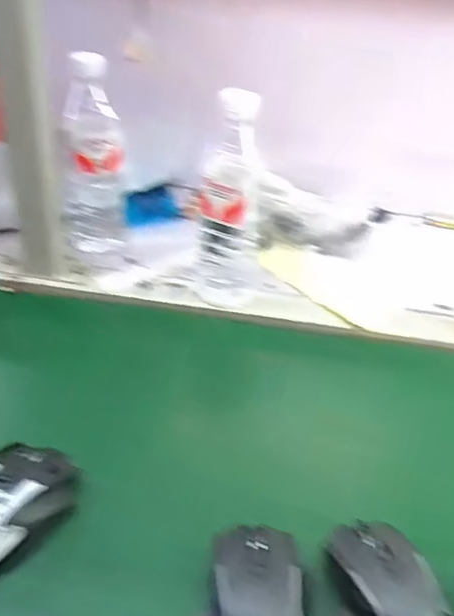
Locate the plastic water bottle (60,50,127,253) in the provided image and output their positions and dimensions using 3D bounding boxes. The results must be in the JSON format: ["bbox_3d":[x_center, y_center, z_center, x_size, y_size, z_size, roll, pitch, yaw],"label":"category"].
[{"bbox_3d":[-0.156,-0.169,0.743,0.075,0.216,0.058,-3,37,-8],"label":"plastic water bottle"}]

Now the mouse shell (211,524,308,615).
[{"bbox_3d":[0.021,0.187,0.427,0.060,0.028,0.114,4,37,2],"label":"mouse shell"}]

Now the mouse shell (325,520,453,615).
[{"bbox_3d":[0.110,0.196,0.438,0.066,0.038,0.114,-10,38,-16],"label":"mouse shell"}]

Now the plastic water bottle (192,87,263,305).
[{"bbox_3d":[0.003,-0.103,0.664,0.068,0.222,0.053,0,37,-3],"label":"plastic water bottle"}]

